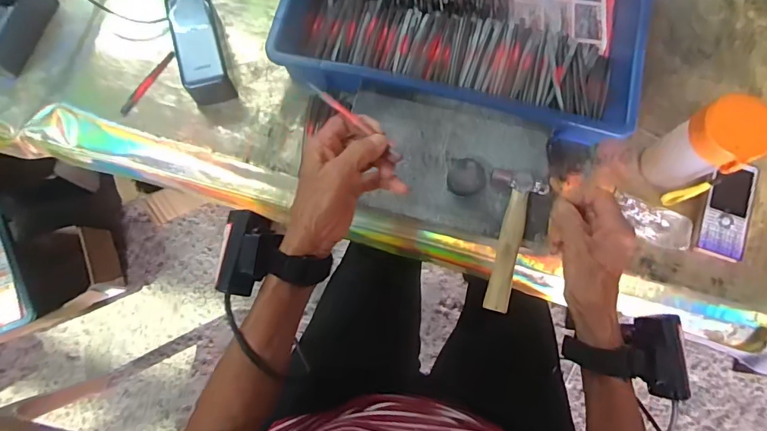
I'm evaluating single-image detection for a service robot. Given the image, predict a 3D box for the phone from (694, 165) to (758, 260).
[{"bbox_3d":[0.414,-0.005,0.539,0.052,0.018,0.115,20,78,3],"label":"phone"}]

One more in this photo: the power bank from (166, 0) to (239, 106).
[{"bbox_3d":[-0.225,-0.206,0.559,0.056,0.054,0.140,-17,79,-5],"label":"power bank"}]

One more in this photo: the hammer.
[{"bbox_3d":[0.134,0.027,0.475,0.057,0.015,0.149,13,78,2],"label":"hammer"}]

